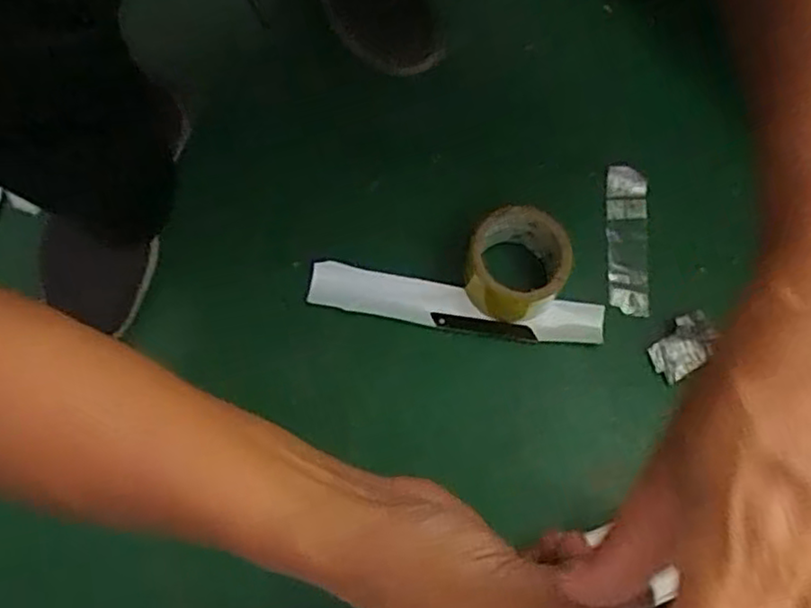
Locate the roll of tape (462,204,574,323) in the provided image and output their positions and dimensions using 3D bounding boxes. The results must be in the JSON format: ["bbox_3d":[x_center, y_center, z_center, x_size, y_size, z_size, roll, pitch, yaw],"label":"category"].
[{"bbox_3d":[0.103,-0.036,0.632,0.092,0.071,0.086,0,71,0],"label":"roll of tape"}]

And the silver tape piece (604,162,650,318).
[{"bbox_3d":[0.225,-0.067,0.681,0.040,0.010,0.157,5,72,-1],"label":"silver tape piece"}]

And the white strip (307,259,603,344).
[{"bbox_3d":[0.049,0.000,0.648,0.281,0.017,0.041,8,71,2],"label":"white strip"}]

